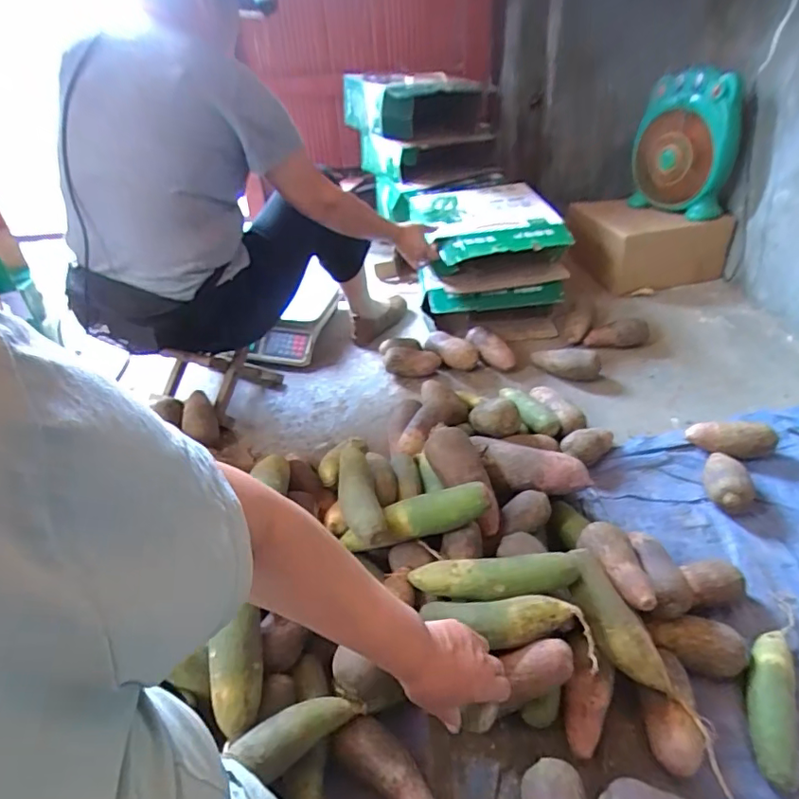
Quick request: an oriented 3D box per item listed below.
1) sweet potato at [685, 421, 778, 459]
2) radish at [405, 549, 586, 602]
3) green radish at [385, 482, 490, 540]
[{"bbox_3d":[0.652,0.079,1.053,0.152,0.065,0.054,10,41,18],"label":"sweet potato"},{"bbox_3d":[0.128,0.242,0.727,0.225,0.040,0.059,-5,39,1],"label":"radish"},{"bbox_3d":[0.057,0.168,0.791,0.161,0.053,0.048,-18,37,12],"label":"green radish"}]

